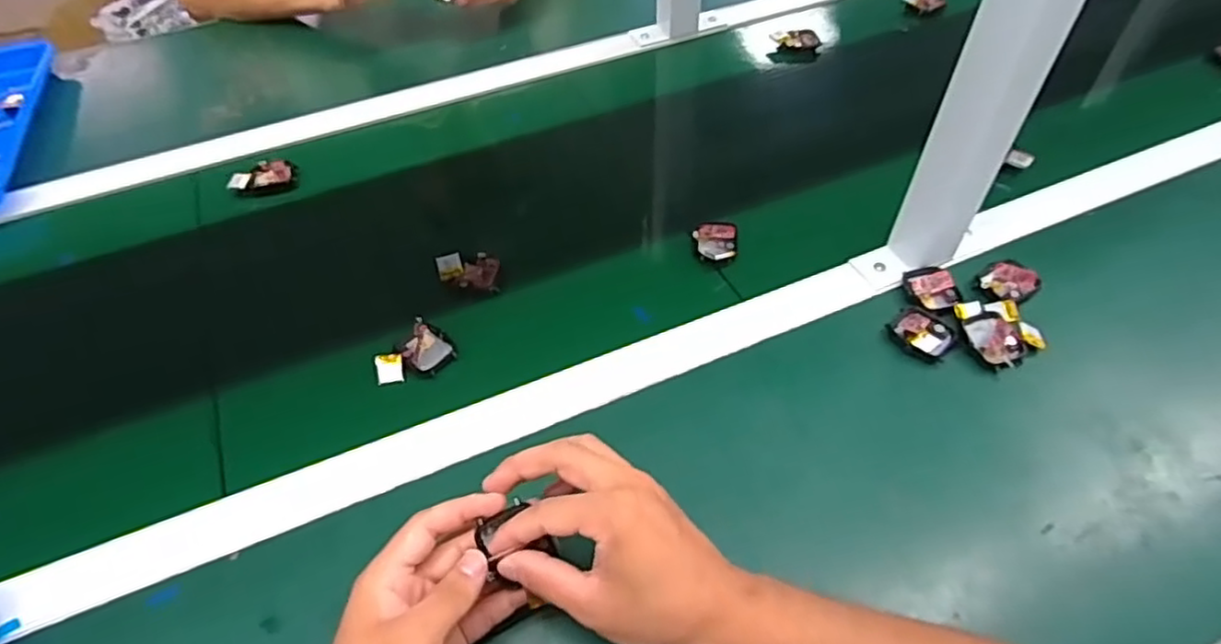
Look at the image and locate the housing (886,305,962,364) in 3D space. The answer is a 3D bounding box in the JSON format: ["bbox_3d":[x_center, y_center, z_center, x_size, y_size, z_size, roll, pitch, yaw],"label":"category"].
[{"bbox_3d":[0.241,0.008,0.524,0.036,0.013,0.047,-31,57,-22],"label":"housing"}]

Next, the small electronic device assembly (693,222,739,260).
[{"bbox_3d":[0.093,-0.072,0.596,0.037,0.012,0.054,1,51,2],"label":"small electronic device assembly"}]

